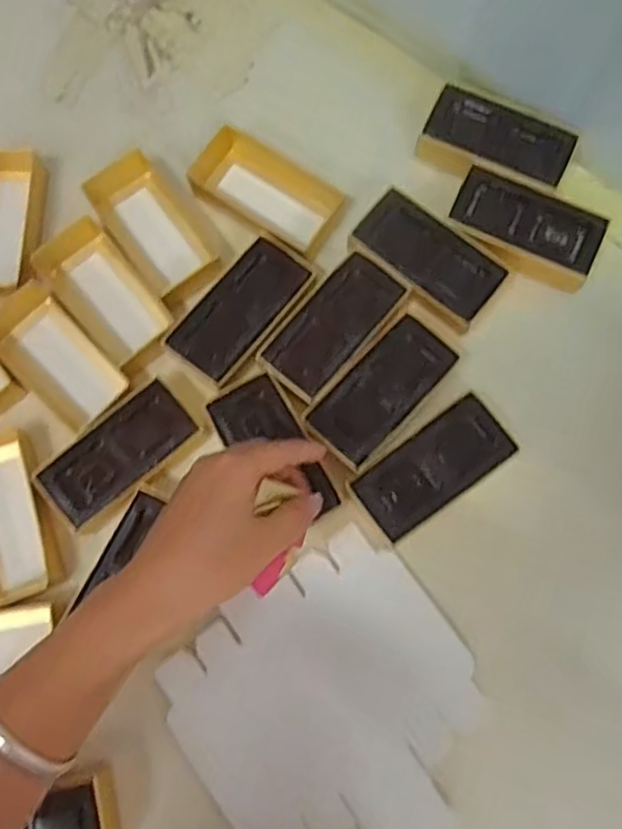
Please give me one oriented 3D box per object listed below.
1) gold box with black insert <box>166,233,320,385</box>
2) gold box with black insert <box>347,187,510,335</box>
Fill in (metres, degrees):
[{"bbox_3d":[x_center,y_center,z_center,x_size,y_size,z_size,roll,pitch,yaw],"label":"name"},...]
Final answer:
[{"bbox_3d":[-0.050,-0.077,0.493,0.060,0.033,0.114,39,82,9],"label":"gold box with black insert"},{"bbox_3d":[0.087,-0.115,0.495,0.112,0.030,0.062,38,82,9],"label":"gold box with black insert"}]

